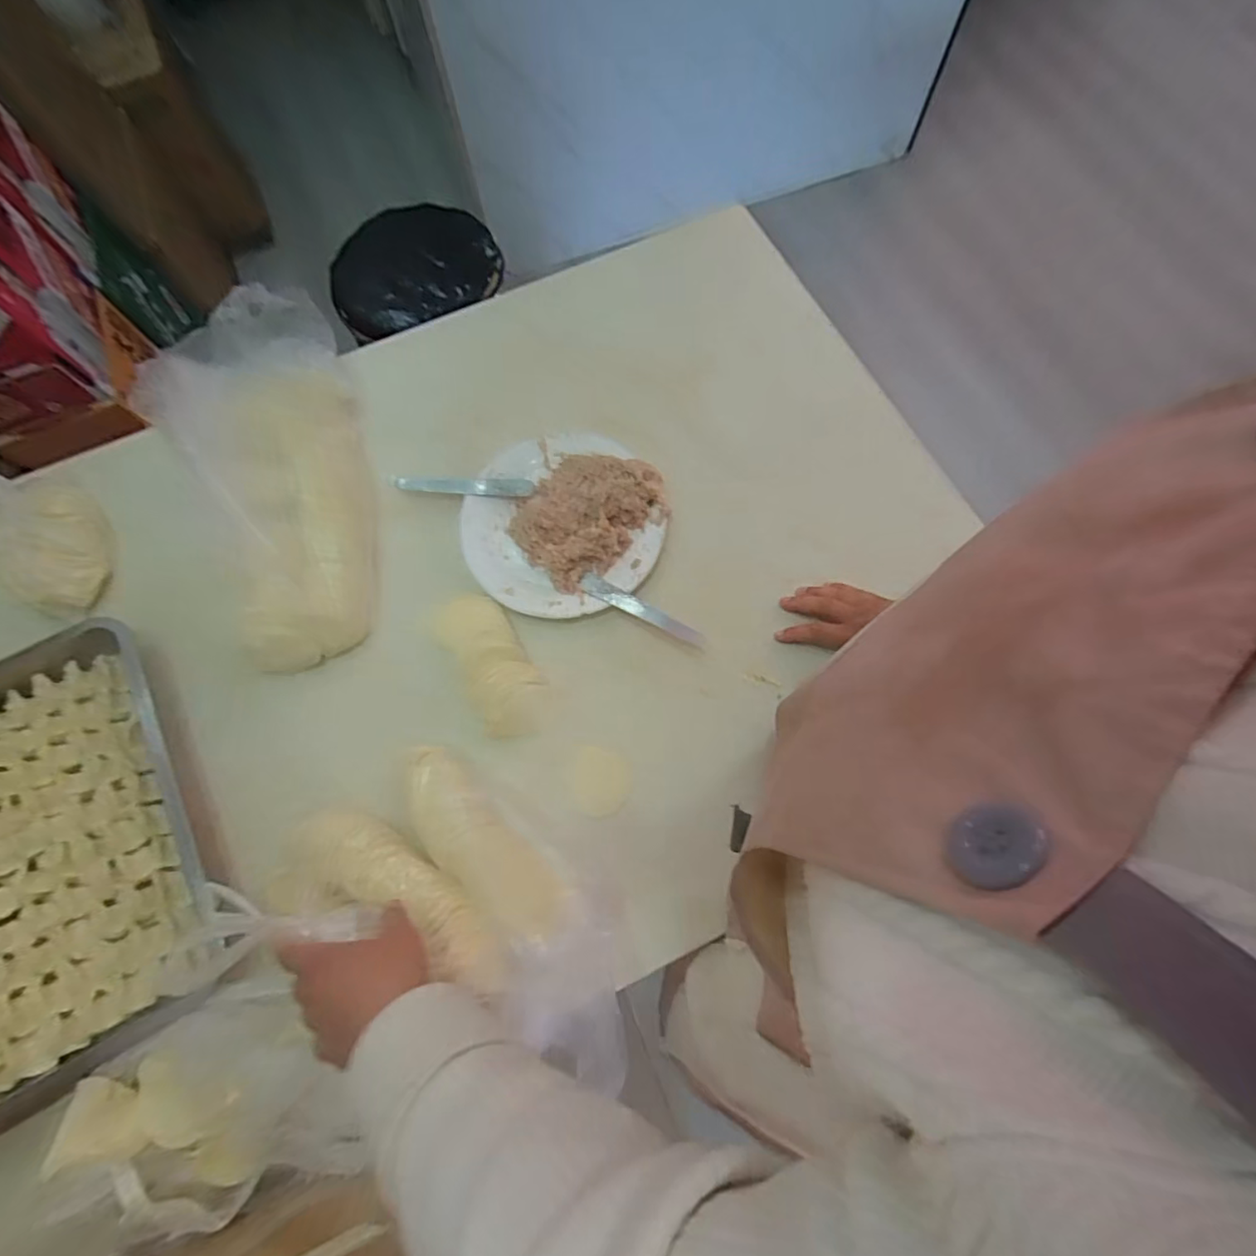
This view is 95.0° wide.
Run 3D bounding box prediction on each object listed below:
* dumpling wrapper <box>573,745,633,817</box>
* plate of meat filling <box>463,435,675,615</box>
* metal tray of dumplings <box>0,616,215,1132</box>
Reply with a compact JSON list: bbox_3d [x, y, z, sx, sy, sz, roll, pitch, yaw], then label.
[{"bbox_3d":[-0.026,0.150,0.563,0.057,0.004,0.061,1,70,-4],"label":"dumpling wrapper"},{"bbox_3d":[-0.072,-0.122,0.630,0.220,0.036,0.214,2,72,1],"label":"plate of meat filling"},{"bbox_3d":[-0.561,0.213,0.531,0.286,0.028,0.400,-29,74,-9],"label":"metal tray of dumplings"}]

